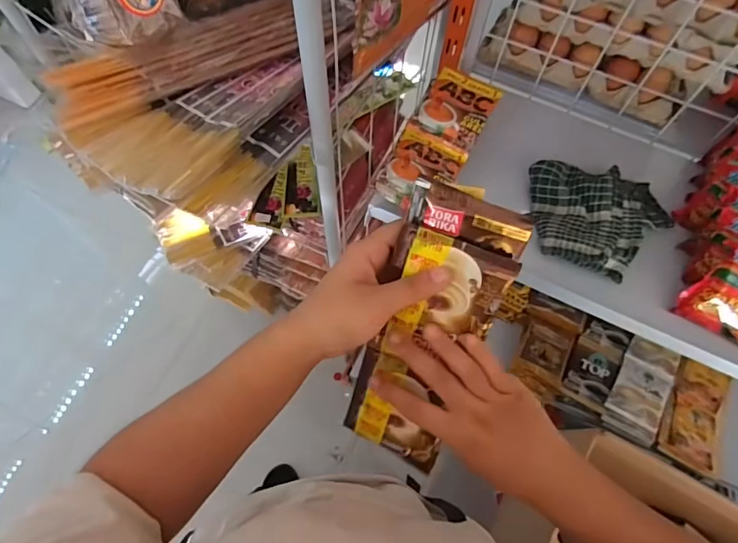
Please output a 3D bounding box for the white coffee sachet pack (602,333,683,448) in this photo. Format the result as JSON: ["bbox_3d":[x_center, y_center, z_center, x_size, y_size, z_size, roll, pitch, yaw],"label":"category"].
[{"bbox_3d":[0.492,0.211,0.834,0.096,0.048,0.167,30,68,11],"label":"white coffee sachet pack"}]

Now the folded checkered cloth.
[{"bbox_3d":[0.290,-0.063,0.574,0.176,0.037,0.137,9,66,2],"label":"folded checkered cloth"}]

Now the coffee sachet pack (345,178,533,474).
[{"bbox_3d":[0.044,0.053,0.370,0.085,0.233,0.027,20,26,7],"label":"coffee sachet pack"}]

